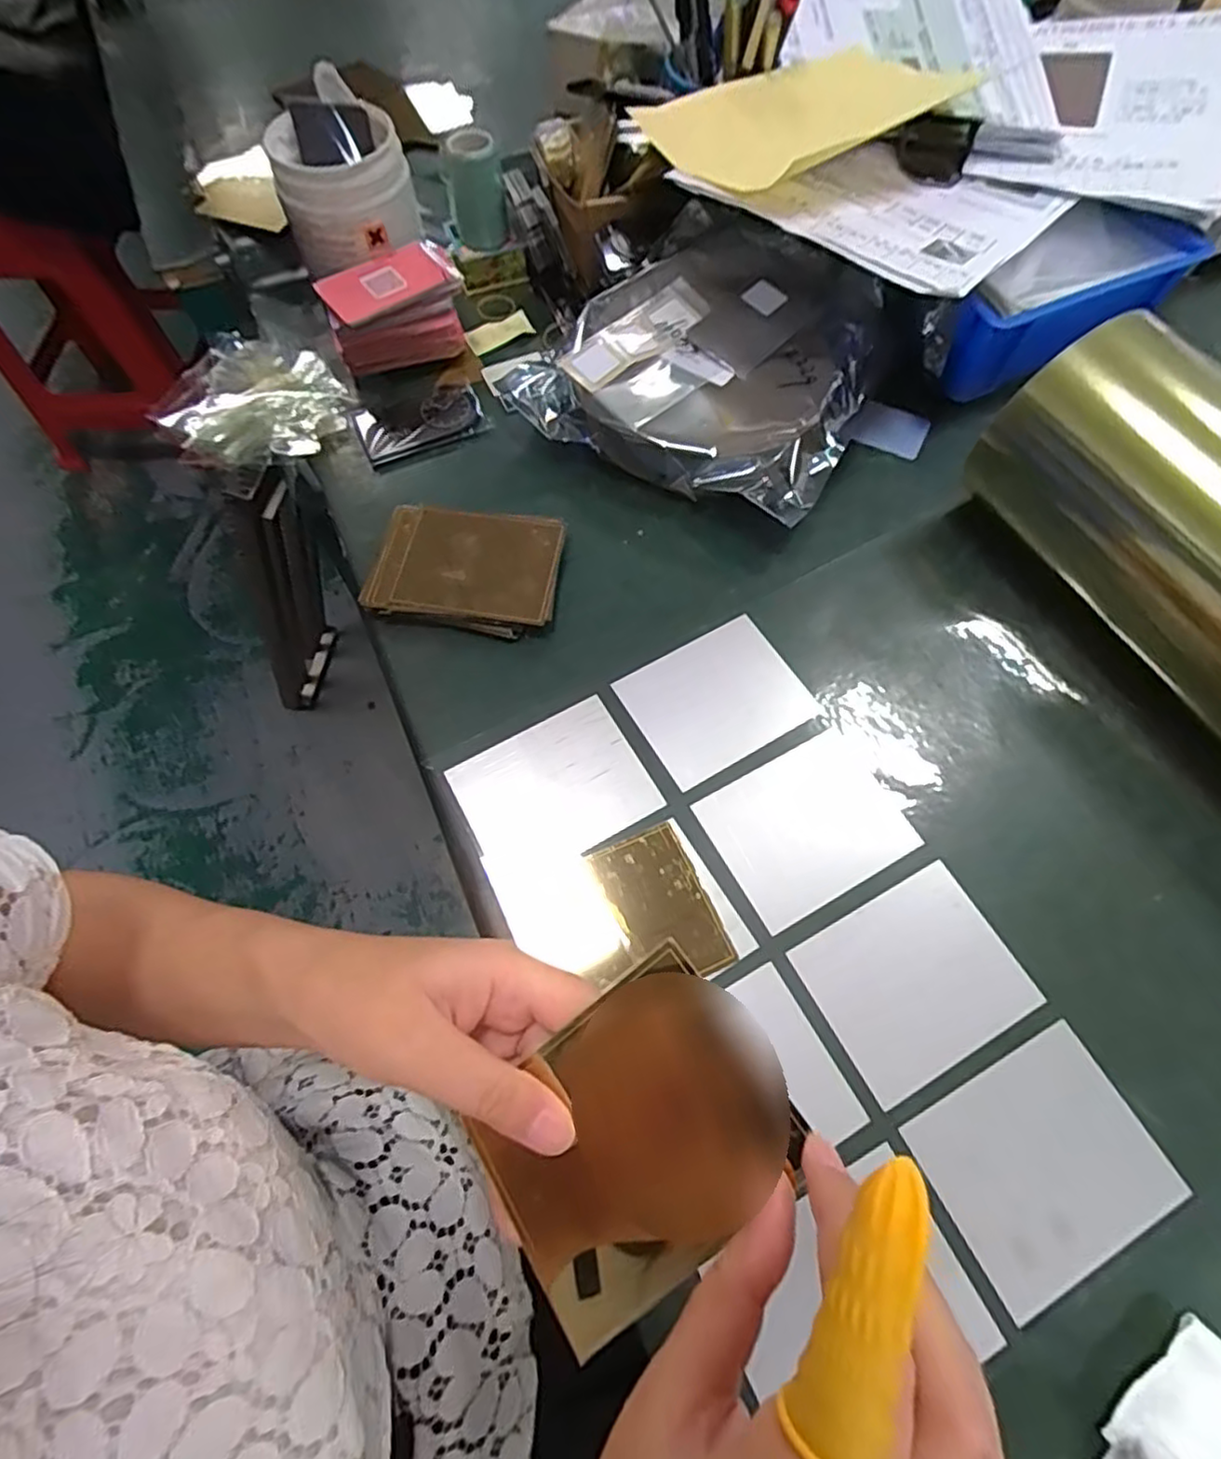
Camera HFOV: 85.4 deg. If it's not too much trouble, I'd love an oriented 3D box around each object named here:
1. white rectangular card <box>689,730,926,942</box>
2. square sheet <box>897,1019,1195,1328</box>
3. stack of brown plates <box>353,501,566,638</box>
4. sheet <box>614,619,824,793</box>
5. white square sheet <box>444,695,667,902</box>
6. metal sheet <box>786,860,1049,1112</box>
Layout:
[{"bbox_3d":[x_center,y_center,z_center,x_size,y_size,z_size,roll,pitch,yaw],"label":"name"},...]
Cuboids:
[{"bbox_3d":[0.107,0.052,0.362,0.098,0.004,0.080,-27,68,-11],"label":"white rectangular card"},{"bbox_3d":[0.194,0.194,0.297,0.098,0.004,0.079,-26,67,-11],"label":"square sheet"},{"bbox_3d":[-0.091,-0.105,0.424,0.117,0.018,0.088,9,66,5],"label":"stack of brown plates"},{"bbox_3d":[0.063,-0.019,0.394,0.098,0.004,0.079,-28,68,-12],"label":"sheet"},{"bbox_3d":[-0.032,0.034,0.372,0.100,0.004,0.079,-28,70,-10],"label":"white square sheet"},{"bbox_3d":[0.151,0.123,0.329,0.099,0.004,0.079,-26,68,-11],"label":"metal sheet"}]

